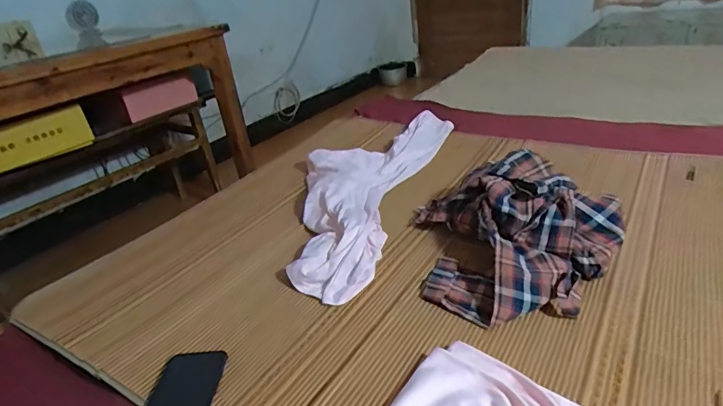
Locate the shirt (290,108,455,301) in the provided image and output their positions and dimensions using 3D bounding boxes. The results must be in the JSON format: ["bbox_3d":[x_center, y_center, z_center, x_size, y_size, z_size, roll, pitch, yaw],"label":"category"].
[{"bbox_3d":[-0.010,-0.052,1.012,0.278,0.059,0.719,5,31,21],"label":"shirt"}]

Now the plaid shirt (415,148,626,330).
[{"bbox_3d":[0.241,0.036,0.742,0.307,0.113,0.318,-8,29,-2],"label":"plaid shirt"}]

